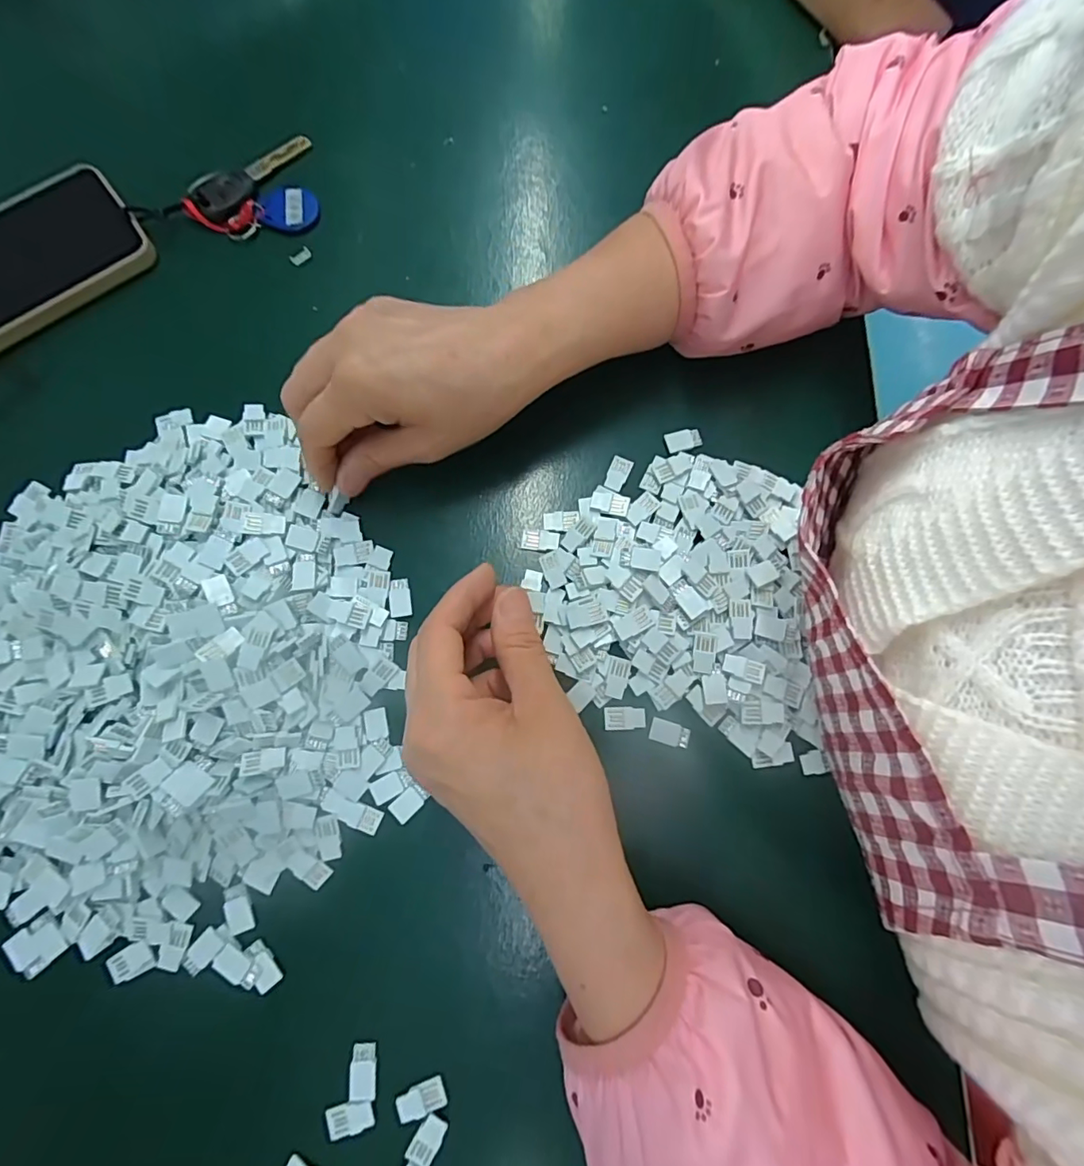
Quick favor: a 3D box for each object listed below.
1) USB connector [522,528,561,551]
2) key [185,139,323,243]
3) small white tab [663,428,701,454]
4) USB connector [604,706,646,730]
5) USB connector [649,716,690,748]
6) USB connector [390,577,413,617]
[{"bbox_3d":[-0.001,-0.024,0.289,0.020,0.004,0.011,9,79,1],"label":"USB connector"},{"bbox_3d":[-0.182,-0.245,0.331,0.076,0.011,0.064,-14,80,-4],"label":"key"},{"bbox_3d":[0.081,-0.082,0.302,0.020,0.004,0.012,-17,80,-4],"label":"small white tab"},{"bbox_3d":[0.043,0.070,0.272,0.021,0.004,0.011,-2,79,-1],"label":"USB connector"},{"bbox_3d":[0.066,0.077,0.271,0.021,0.004,0.012,17,79,2],"label":"USB connector"},{"bbox_3d":[-0.076,0.008,0.284,0.011,0.004,0.020,-8,79,-2],"label":"USB connector"}]

